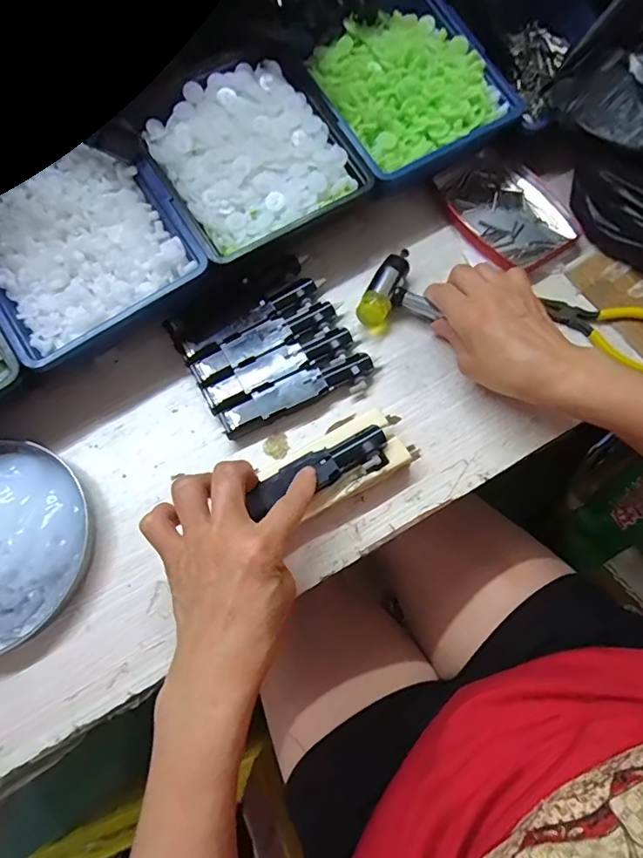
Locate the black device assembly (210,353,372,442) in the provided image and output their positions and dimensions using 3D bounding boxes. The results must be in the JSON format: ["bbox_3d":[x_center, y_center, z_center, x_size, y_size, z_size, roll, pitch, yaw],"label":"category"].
[{"bbox_3d":[-0.017,-0.026,0.367,0.119,0.021,0.026,-22,72,-7],"label":"black device assembly"}]

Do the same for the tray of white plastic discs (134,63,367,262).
[{"bbox_3d":[-0.057,-0.212,0.398,0.141,0.056,0.155,-30,73,-9],"label":"tray of white plastic discs"}]

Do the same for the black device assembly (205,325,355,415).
[{"bbox_3d":[-0.029,-0.045,0.374,0.118,0.019,0.026,-29,73,-9],"label":"black device assembly"}]

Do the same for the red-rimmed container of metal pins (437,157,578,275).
[{"bbox_3d":[0.155,-0.188,0.423,0.085,0.016,0.117,-33,73,-10],"label":"red-rimmed container of metal pins"}]

